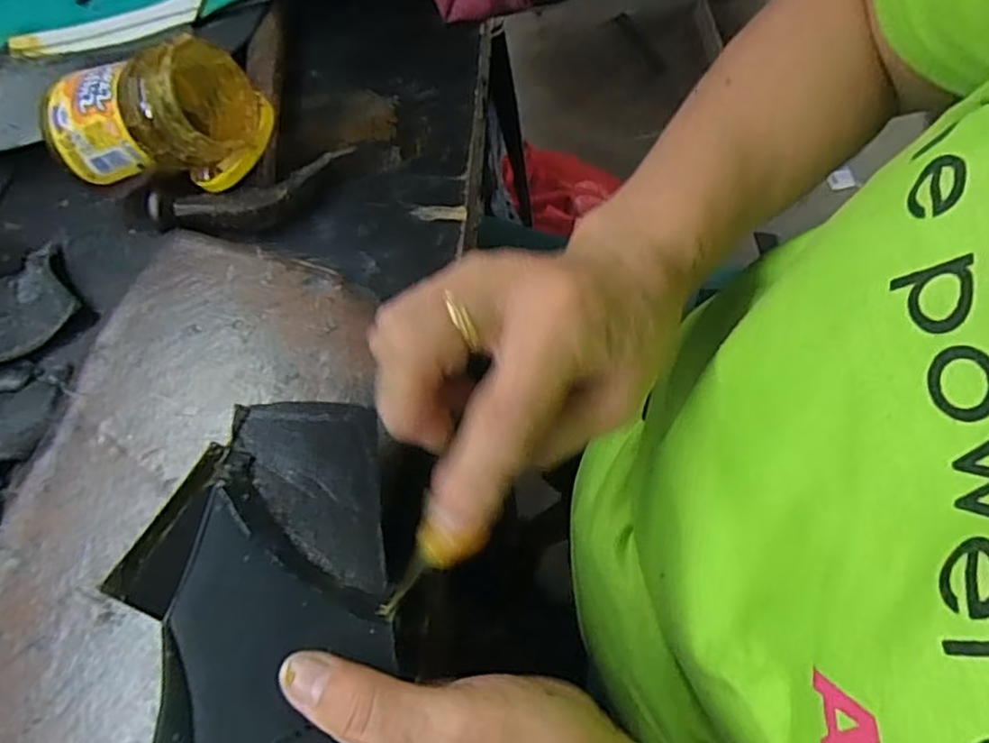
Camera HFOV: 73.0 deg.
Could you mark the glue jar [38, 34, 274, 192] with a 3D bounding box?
[{"bbox_3d":[-0.179,-0.129,0.352,0.108,0.063,0.065,-3,96,24],"label":"glue jar"}]

